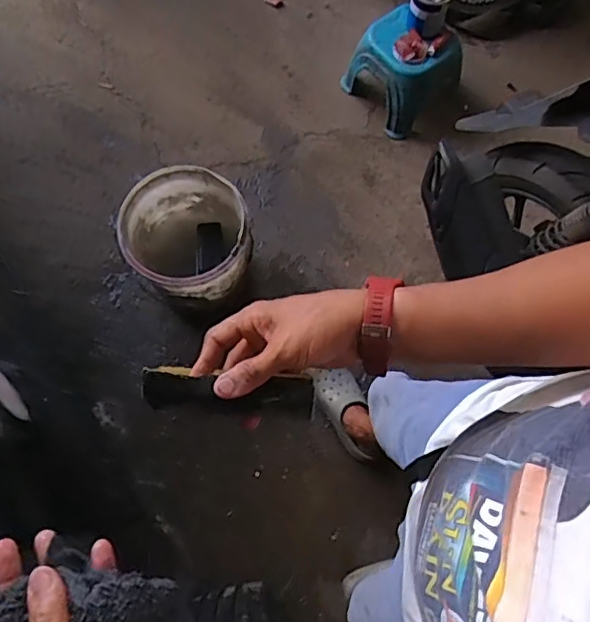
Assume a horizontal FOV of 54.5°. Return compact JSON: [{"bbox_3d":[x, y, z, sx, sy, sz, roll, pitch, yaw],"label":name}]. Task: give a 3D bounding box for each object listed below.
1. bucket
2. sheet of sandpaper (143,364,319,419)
[{"bbox_3d":[-0.265,-0.166,1.457,0.292,0.272,0.290,0,70,-1],"label":"bucket"},{"bbox_3d":[-0.056,0.066,0.476,0.140,0.024,0.031,4,73,3],"label":"sheet of sandpaper"}]

